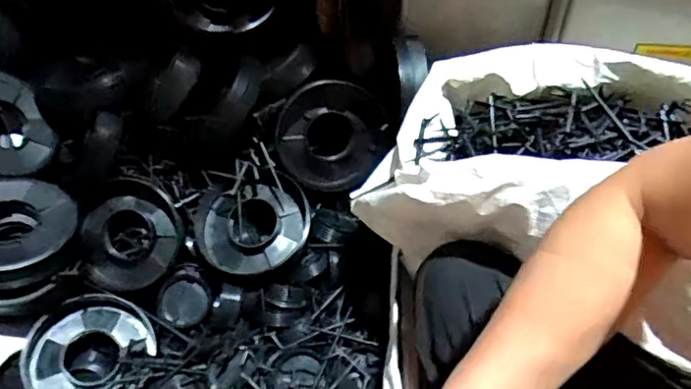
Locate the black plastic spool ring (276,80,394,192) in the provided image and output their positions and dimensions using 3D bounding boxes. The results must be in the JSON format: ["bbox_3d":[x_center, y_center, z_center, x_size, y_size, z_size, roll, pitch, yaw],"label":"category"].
[{"bbox_3d":[-0.017,-0.082,0.791,0.156,0.035,0.150,-1,99,-6],"label":"black plastic spool ring"}]

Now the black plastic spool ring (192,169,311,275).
[{"bbox_3d":[-0.127,0.041,0.790,0.157,0.076,0.150,11,78,-5],"label":"black plastic spool ring"}]

